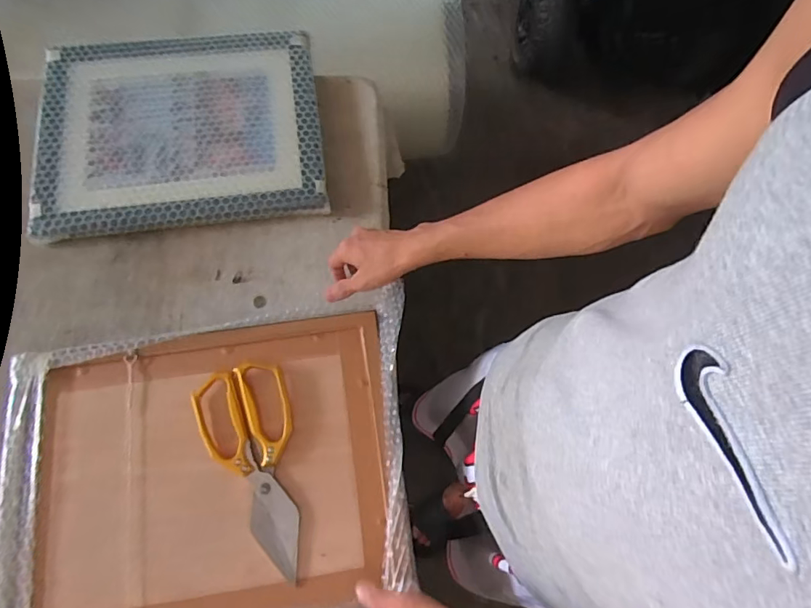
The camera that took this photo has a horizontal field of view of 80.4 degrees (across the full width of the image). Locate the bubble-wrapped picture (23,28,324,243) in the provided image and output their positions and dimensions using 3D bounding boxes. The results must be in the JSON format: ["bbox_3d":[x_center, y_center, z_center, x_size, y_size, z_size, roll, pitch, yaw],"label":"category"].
[{"bbox_3d":[-0.300,-0.240,0.646,0.358,0.018,0.296,-6,71,-8],"label":"bubble-wrapped picture"}]

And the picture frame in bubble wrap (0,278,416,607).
[{"bbox_3d":[-0.203,0.176,0.512,0.418,0.030,0.323,-8,74,-4],"label":"picture frame in bubble wrap"}]

